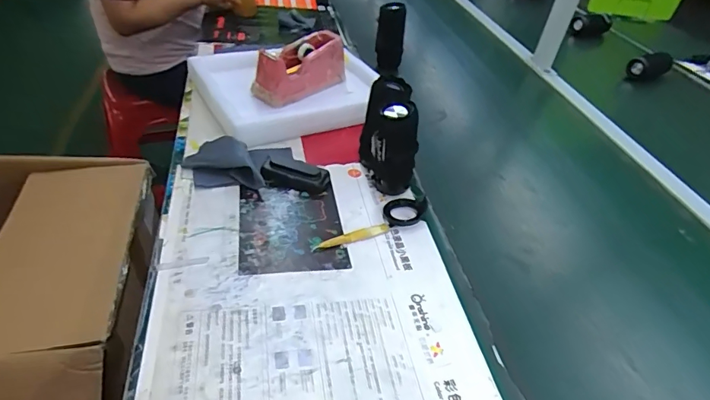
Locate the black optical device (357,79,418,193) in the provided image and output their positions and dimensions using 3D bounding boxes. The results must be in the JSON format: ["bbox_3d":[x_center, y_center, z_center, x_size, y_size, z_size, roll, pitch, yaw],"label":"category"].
[{"bbox_3d":[0.053,-0.097,0.702,0.072,0.149,0.109,1,39,-8],"label":"black optical device"}]

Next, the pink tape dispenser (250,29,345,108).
[{"bbox_3d":[-0.110,-0.257,0.900,0.203,0.112,0.072,-27,50,-36],"label":"pink tape dispenser"}]

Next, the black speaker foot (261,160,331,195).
[{"bbox_3d":[-0.093,-0.037,0.708,0.105,0.024,0.042,10,38,3],"label":"black speaker foot"}]

